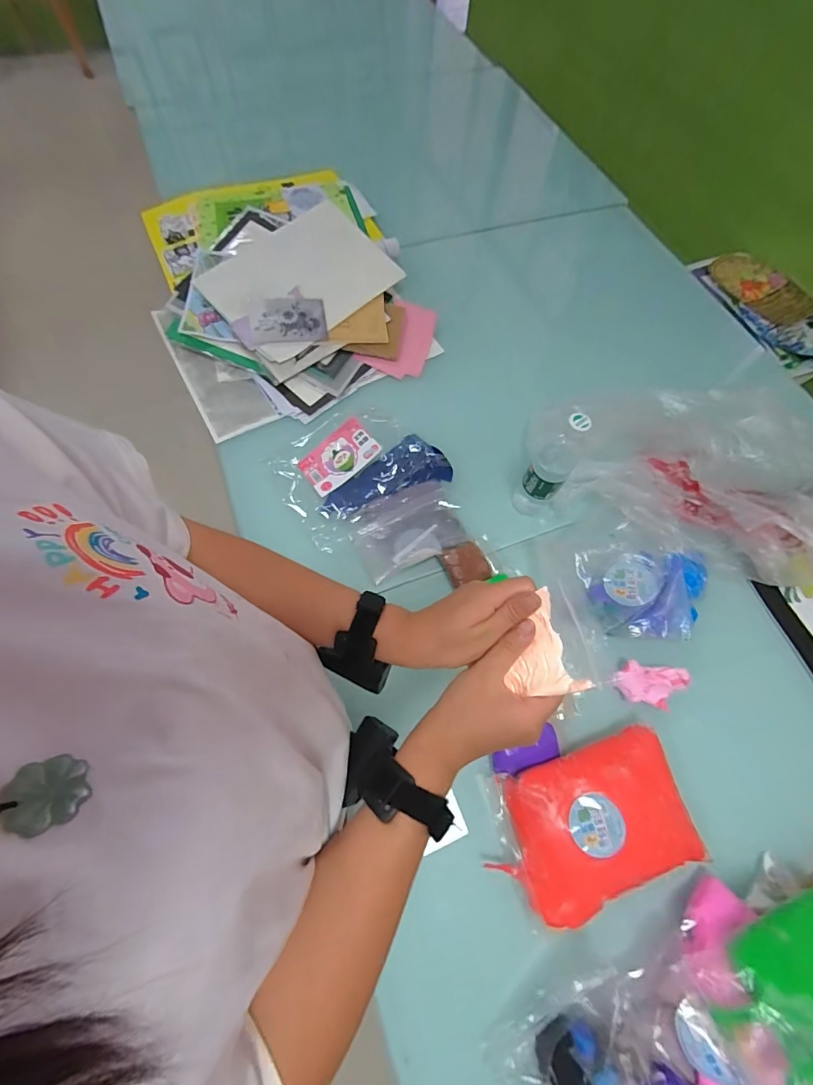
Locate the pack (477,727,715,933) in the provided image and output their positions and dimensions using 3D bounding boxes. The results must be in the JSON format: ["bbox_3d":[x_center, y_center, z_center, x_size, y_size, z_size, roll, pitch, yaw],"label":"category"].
[{"bbox_3d":[0.254,0.378,0.573,0.263,0.052,0.176,-15,68,-10],"label":"pack"}]

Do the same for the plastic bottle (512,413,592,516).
[{"bbox_3d":[0.238,-0.123,0.697,0.060,0.239,0.060,35,69,11],"label":"plastic bottle"}]

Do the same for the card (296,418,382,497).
[{"bbox_3d":[-0.123,-0.156,0.778,0.138,0.011,0.096,-39,68,0],"label":"card"}]

